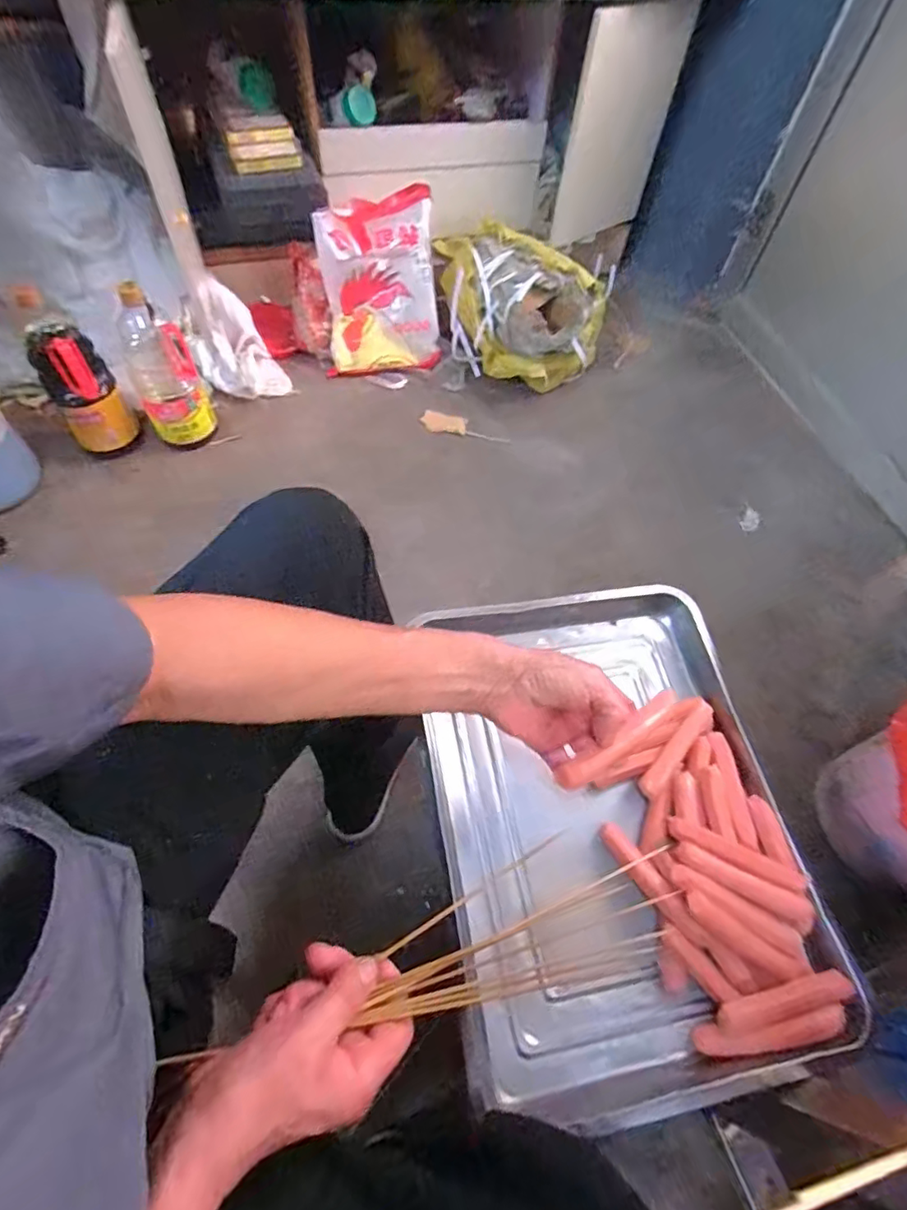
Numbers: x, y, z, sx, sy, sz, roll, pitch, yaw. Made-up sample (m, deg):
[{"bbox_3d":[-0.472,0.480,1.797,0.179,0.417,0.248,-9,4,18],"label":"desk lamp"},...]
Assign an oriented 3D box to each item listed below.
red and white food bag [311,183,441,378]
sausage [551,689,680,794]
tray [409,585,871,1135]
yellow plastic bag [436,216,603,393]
[{"bbox_3d":[-0.151,-0.643,1.143,0.224,0.311,0.049,-4,35,-2],"label":"red and white food bag"},{"bbox_3d":[0.126,0.103,0.423,0.112,0.016,0.019,-36,67,-10],"label":"sausage"},{"bbox_3d":[0.147,0.187,0.529,0.311,0.074,0.427,-5,59,-8],"label":"tray"},{"bbox_3d":[0.122,-0.619,1.180,0.374,0.193,0.273,17,59,6],"label":"yellow plastic bag"}]

